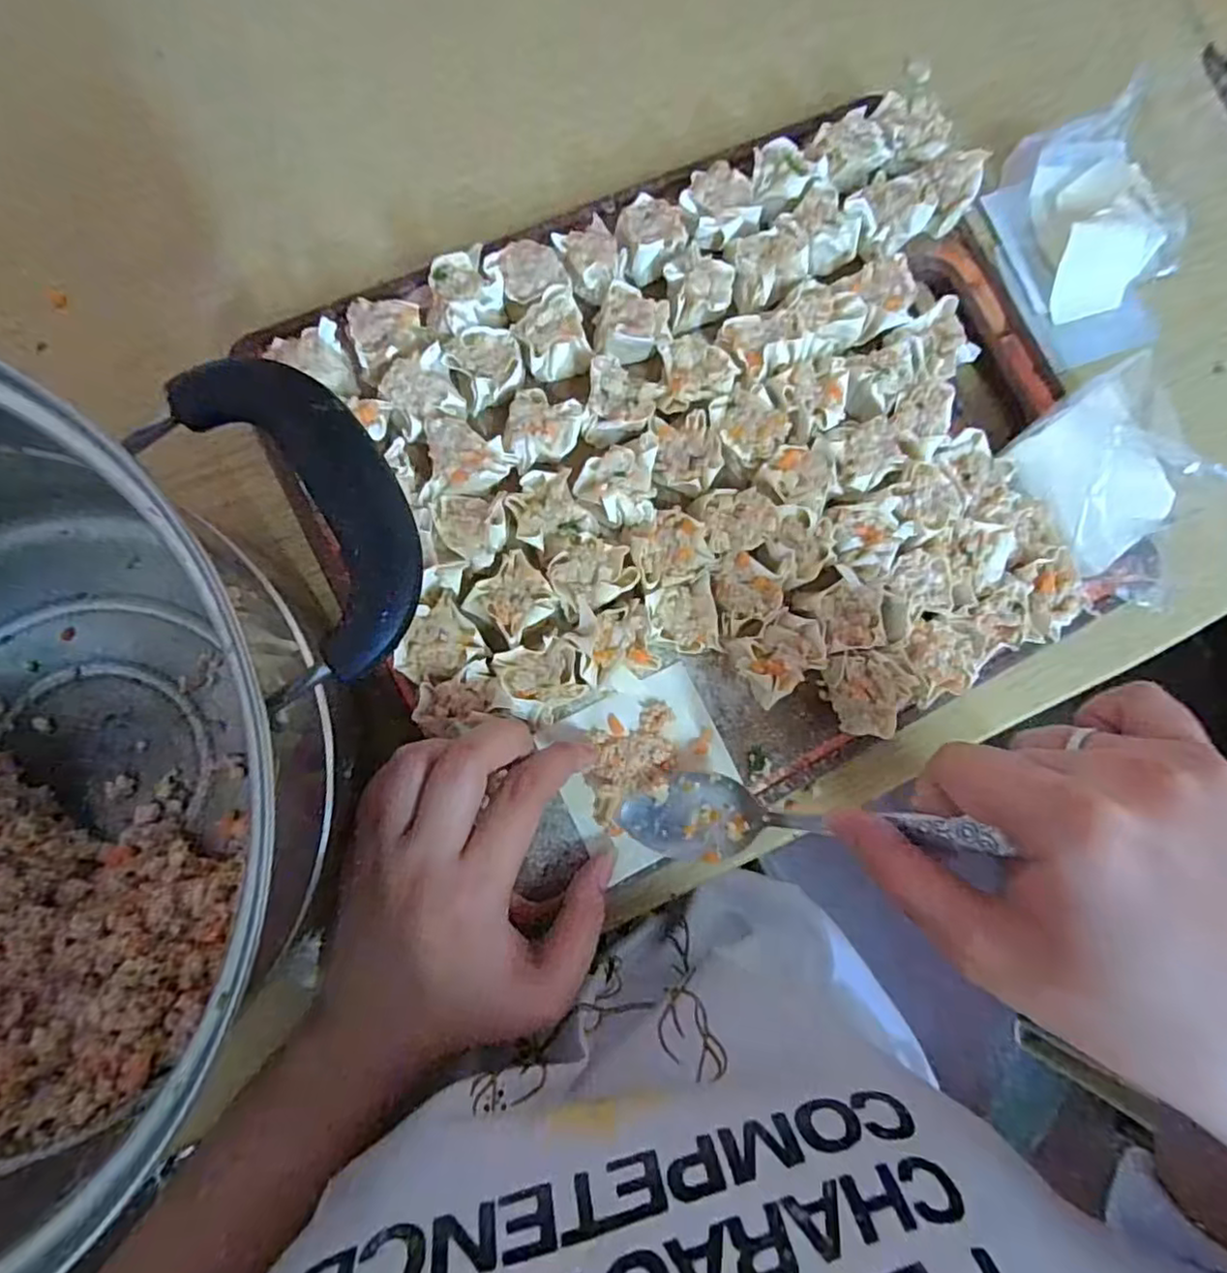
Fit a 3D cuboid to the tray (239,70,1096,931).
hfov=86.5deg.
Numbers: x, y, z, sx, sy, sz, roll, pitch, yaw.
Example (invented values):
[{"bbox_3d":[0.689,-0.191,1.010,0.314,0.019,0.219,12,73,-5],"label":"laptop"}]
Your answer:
[{"bbox_3d":[0.053,-0.088,0.310,0.359,0.030,0.306,-31,88,-9],"label":"tray"}]

